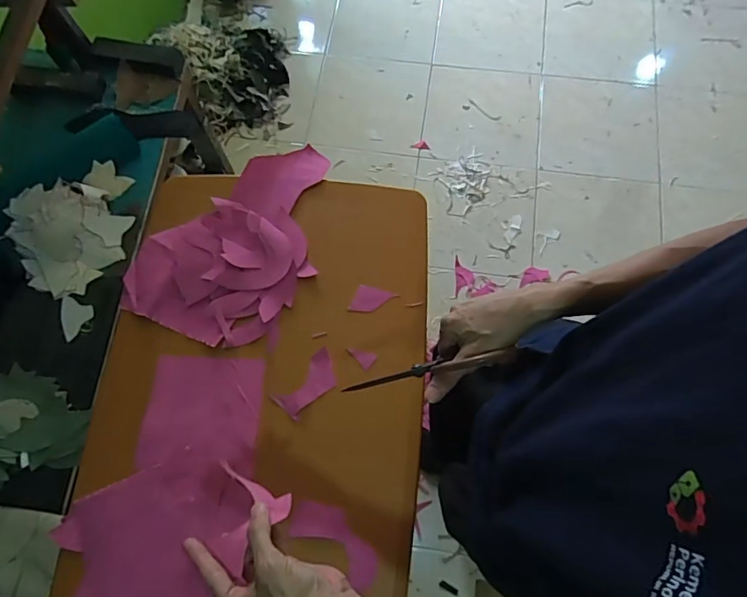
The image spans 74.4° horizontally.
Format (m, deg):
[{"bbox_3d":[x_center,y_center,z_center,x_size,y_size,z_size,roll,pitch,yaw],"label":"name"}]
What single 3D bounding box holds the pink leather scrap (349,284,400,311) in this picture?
[{"bbox_3d":[-0.001,0.005,0.779,0.064,0.004,0.045,15,73,7],"label":"pink leather scrap"}]

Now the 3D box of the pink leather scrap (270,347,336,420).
[{"bbox_3d":[-0.094,0.127,0.730,0.055,0.004,0.103,41,71,16],"label":"pink leather scrap"}]

